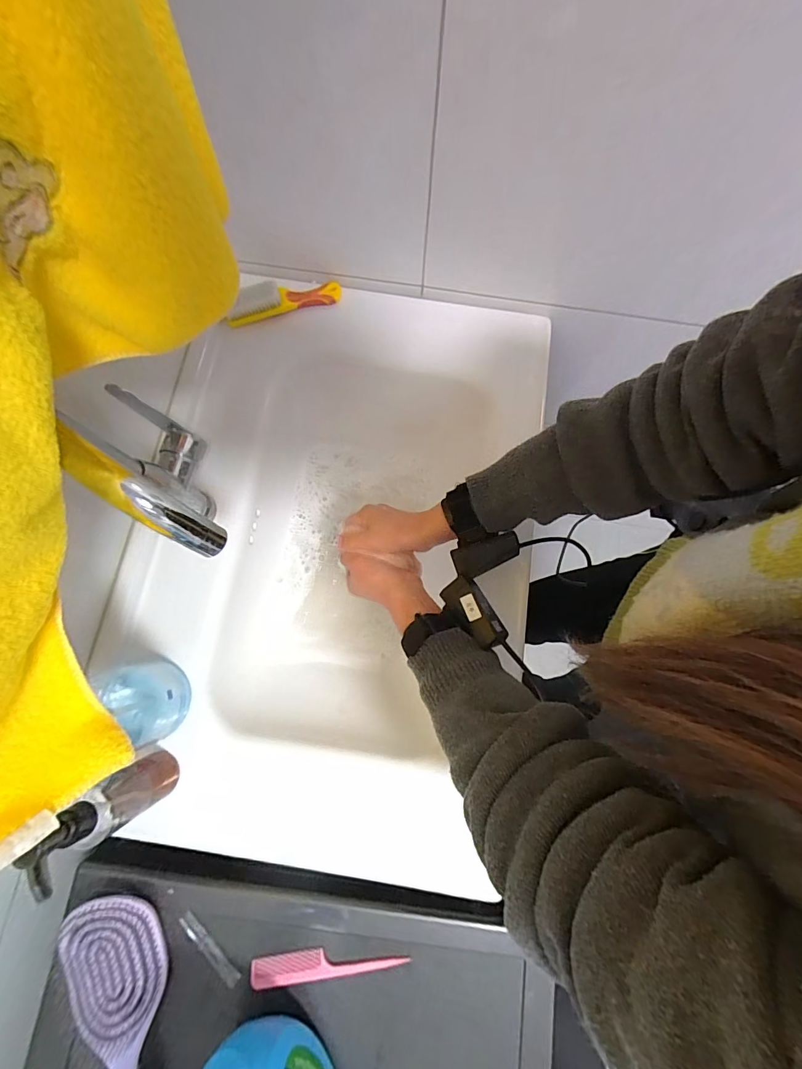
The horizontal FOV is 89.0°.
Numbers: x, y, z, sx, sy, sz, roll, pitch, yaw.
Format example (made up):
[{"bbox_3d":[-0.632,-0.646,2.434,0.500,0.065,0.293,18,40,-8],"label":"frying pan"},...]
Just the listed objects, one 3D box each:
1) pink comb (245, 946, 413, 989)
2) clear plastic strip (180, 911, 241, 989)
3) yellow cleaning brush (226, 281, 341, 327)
[{"bbox_3d":[-0.071,0.421,0.401,0.150,0.006,0.022,-6,77,-2],"label":"pink comb"},{"bbox_3d":[-0.189,0.409,0.403,0.078,0.007,0.013,42,80,8],"label":"clear plastic strip"},{"bbox_3d":[-0.161,-0.323,0.556,0.155,0.033,0.036,-21,78,-5],"label":"yellow cleaning brush"}]

